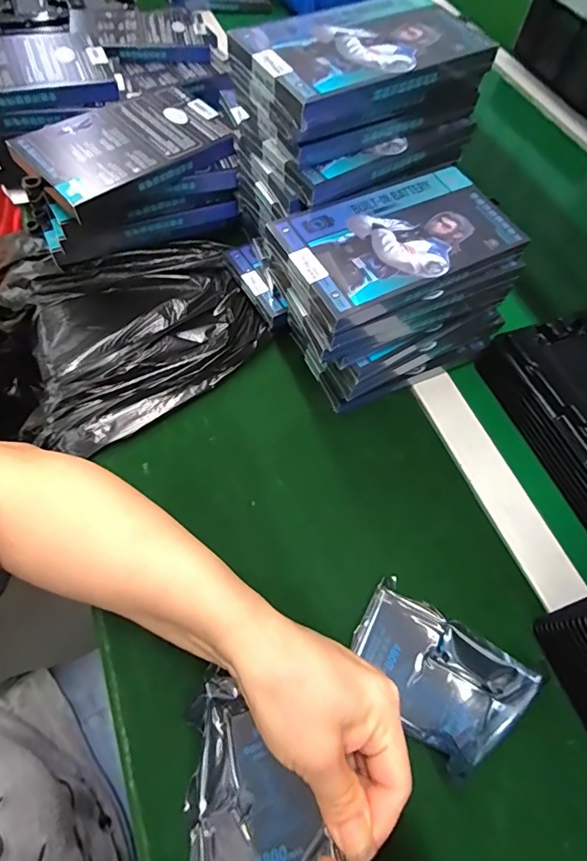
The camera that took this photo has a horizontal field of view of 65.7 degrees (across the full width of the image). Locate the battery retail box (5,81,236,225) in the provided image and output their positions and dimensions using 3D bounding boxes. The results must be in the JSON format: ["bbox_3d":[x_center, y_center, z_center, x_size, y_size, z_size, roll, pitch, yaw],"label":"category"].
[{"bbox_3d":[-0.135,-0.245,0.389,0.170,0.027,0.093,-37,71,-22],"label":"battery retail box"}]

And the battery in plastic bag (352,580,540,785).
[{"bbox_3d":[0.095,0.157,0.304,0.110,0.022,0.080,42,66,16],"label":"battery in plastic bag"}]

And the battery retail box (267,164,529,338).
[{"bbox_3d":[0.076,-0.137,0.323,0.164,0.014,0.095,-23,66,-16],"label":"battery retail box"}]

